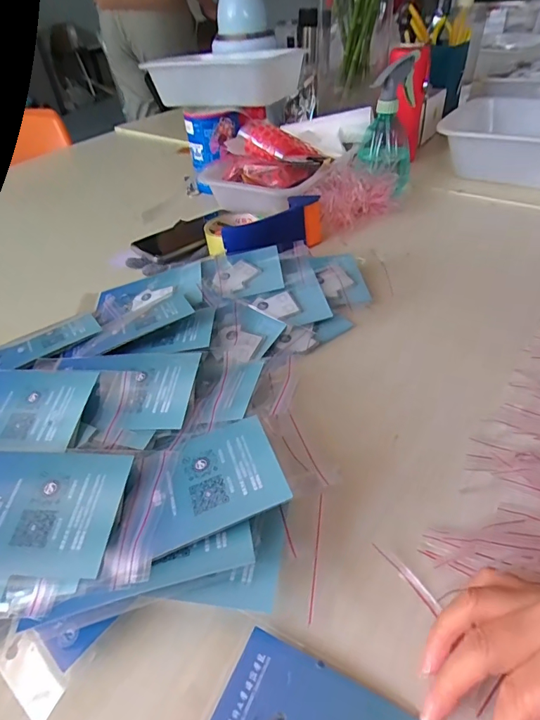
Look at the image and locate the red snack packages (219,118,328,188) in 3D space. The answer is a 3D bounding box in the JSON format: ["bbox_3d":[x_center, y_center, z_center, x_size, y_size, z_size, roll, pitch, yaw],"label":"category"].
[{"bbox_3d":[-0.006,-0.308,0.655,0.162,0.059,0.105,17,46,23],"label":"red snack packages"}]

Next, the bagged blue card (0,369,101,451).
[{"bbox_3d":[-0.213,0.037,0.357,0.134,0.009,0.076,2,42,7],"label":"bagged blue card"}]

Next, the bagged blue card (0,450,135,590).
[{"bbox_3d":[-0.168,0.097,0.282,0.141,0.012,0.084,0,42,6],"label":"bagged blue card"}]

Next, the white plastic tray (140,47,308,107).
[{"bbox_3d":[-0.067,-0.465,0.733,0.219,0.068,0.170,13,45,21],"label":"white plastic tray"}]

